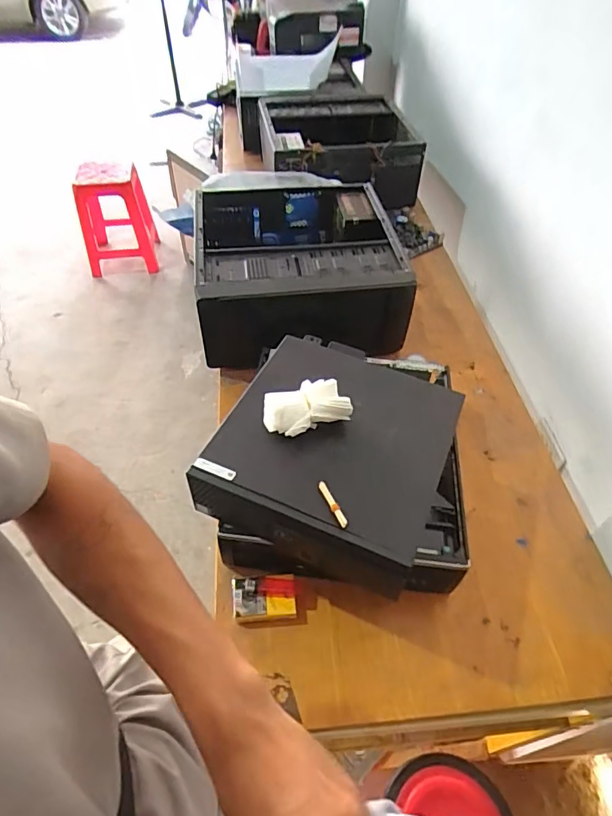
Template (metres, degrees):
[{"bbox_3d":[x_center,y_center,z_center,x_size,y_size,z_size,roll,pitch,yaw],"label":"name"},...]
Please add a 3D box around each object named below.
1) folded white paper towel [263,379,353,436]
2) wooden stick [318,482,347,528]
[{"bbox_3d":[-0.003,-0.004,0.641,0.106,0.030,0.064,-17,50,-14],"label":"folded white paper towel"},{"bbox_3d":[0.032,0.112,0.574,0.010,0.008,0.063,-18,50,-15],"label":"wooden stick"}]

